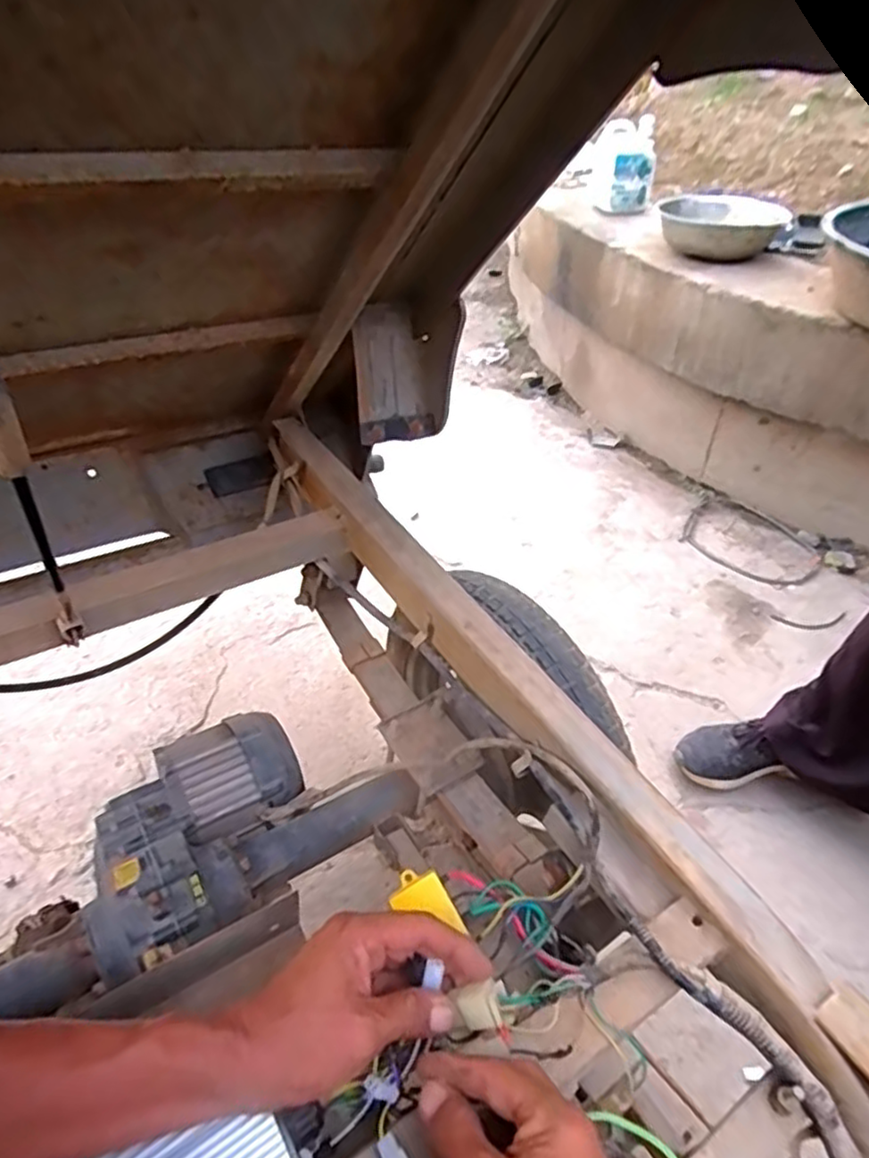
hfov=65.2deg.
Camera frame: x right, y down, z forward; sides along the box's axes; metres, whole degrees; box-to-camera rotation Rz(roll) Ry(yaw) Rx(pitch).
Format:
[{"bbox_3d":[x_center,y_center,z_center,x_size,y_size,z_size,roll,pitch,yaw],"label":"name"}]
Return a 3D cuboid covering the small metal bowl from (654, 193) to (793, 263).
[{"bbox_3d":[0.633,-0.777,1.506,0.275,0.085,0.208,15,45,15],"label":"small metal bowl"}]

